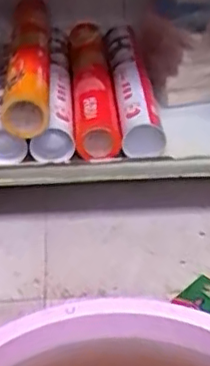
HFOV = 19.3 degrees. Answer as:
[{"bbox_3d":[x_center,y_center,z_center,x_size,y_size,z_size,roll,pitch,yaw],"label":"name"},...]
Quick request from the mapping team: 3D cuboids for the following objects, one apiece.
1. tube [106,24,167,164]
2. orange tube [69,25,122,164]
[{"bbox_3d":[0.038,-0.163,1.006,0.059,0.065,0.361,-4,36,-4],"label":"tube"},{"bbox_3d":[-0.022,-0.160,1.012,0.066,0.064,0.345,-4,36,-3],"label":"orange tube"}]

